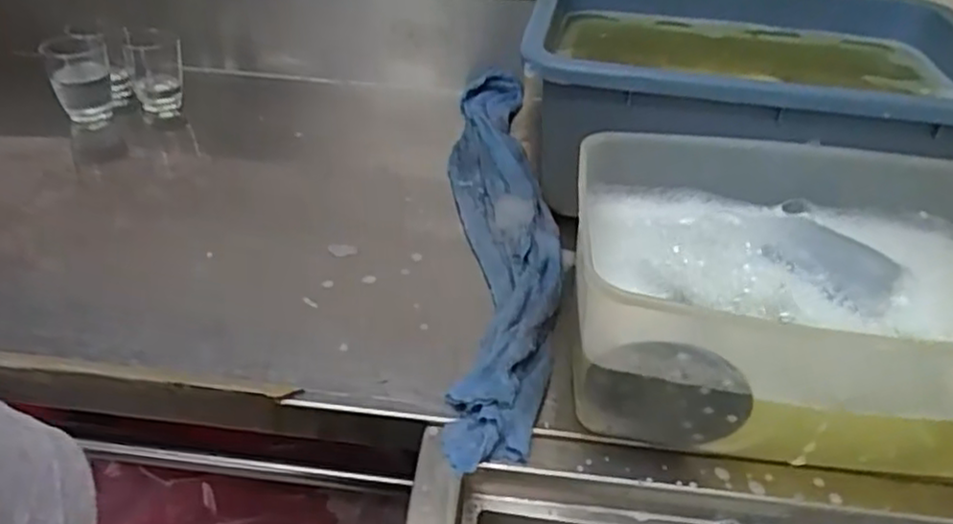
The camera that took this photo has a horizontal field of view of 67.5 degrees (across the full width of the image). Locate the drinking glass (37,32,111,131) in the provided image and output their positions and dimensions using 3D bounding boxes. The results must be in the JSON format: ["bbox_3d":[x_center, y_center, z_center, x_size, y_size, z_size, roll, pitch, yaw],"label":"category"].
[{"bbox_3d":[-0.546,-0.248,0.987,0.074,0.122,0.072,-19,41,-27],"label":"drinking glass"}]

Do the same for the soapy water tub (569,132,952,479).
[{"bbox_3d":[0.267,0.027,0.586,0.358,0.140,0.264,5,36,2],"label":"soapy water tub"}]

